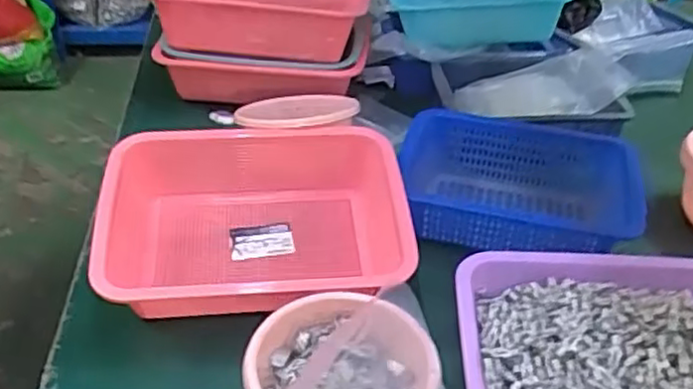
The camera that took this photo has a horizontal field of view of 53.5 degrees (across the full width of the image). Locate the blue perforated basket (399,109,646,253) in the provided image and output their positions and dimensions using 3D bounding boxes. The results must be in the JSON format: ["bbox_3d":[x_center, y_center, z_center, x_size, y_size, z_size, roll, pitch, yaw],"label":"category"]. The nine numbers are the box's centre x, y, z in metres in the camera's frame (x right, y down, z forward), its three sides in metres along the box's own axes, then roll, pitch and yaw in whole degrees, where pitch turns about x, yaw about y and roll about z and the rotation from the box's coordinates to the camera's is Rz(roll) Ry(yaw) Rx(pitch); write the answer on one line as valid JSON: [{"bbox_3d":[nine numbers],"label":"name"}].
[{"bbox_3d":[0.198,0.000,0.801,0.276,0.088,0.197,9,38,9],"label":"blue perforated basket"}]

